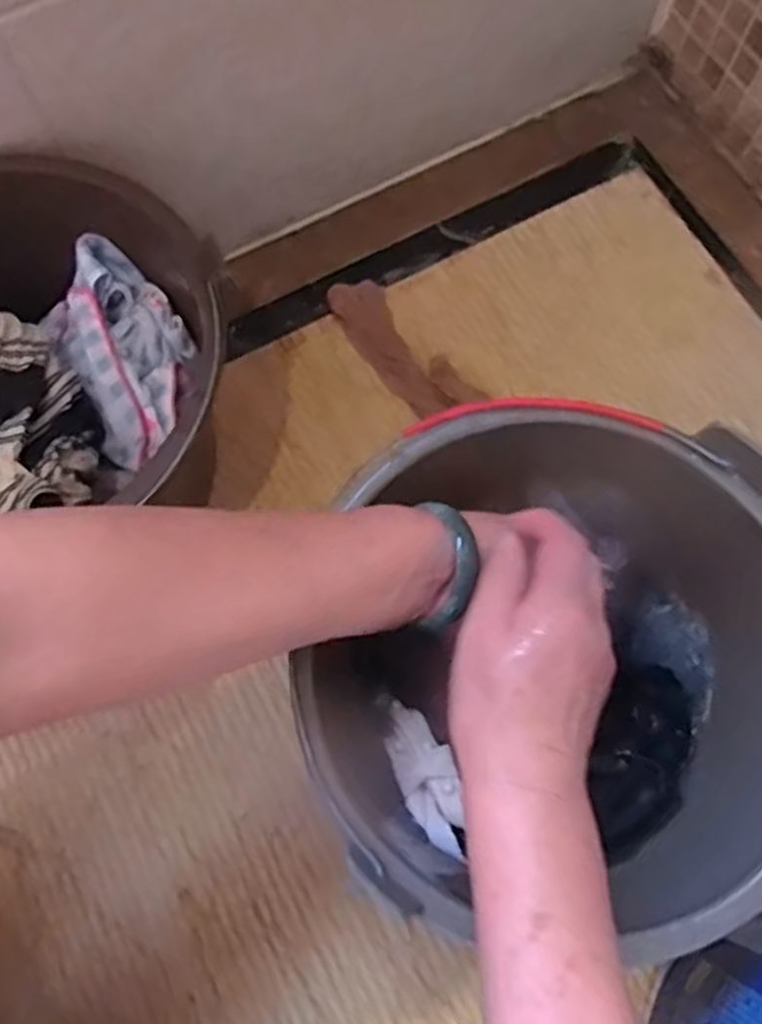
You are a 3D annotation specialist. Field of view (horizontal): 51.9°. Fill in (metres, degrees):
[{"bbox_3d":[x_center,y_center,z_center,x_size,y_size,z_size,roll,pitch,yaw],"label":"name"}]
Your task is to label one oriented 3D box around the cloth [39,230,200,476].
[{"bbox_3d":[-0.164,-0.103,0.494,0.081,0.055,0.145,-30,72,-8],"label":"cloth"}]

